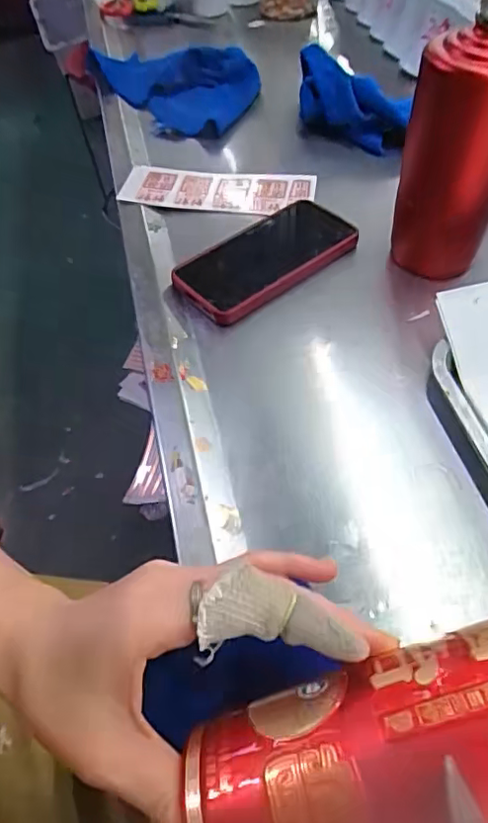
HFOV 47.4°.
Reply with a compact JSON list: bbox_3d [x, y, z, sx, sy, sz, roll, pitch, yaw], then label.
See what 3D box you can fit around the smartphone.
[{"bbox_3d":[0.015,-0.141,0.504,0.163,0.016,0.088,-36,59,-18],"label":"smartphone"}]

